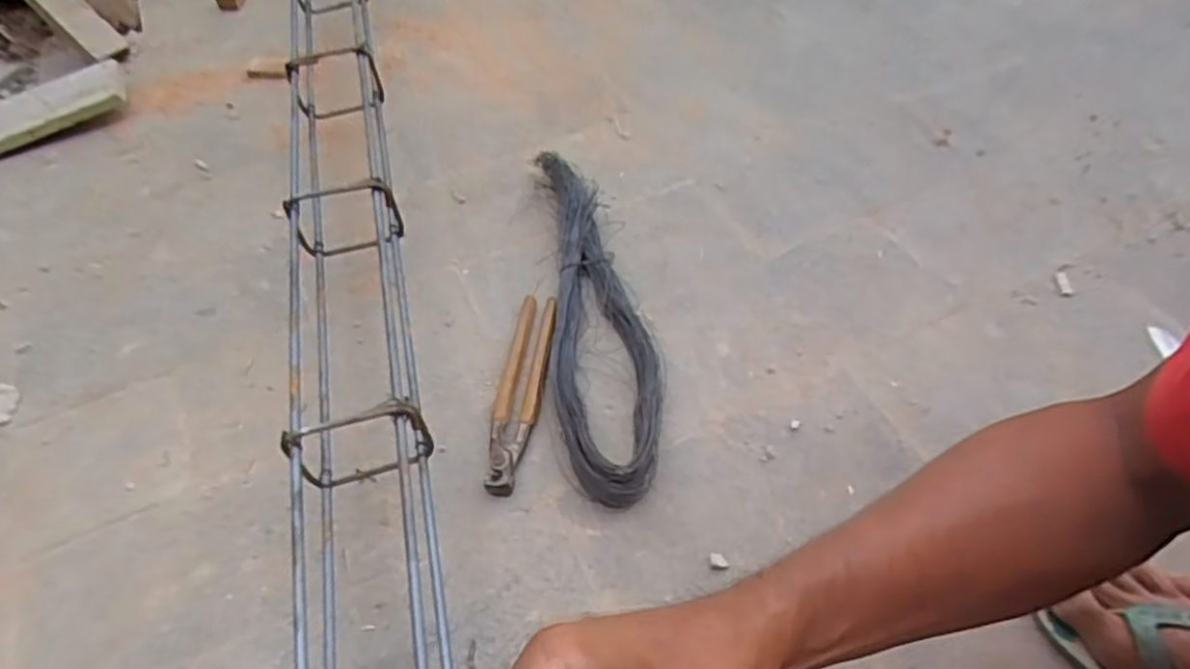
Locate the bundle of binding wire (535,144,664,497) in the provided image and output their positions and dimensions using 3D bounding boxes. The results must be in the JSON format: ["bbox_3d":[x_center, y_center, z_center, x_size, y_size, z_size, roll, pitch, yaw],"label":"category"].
[{"bbox_3d":[0.004,-0.037,0.740,0.105,0.051,0.438,-5,52,0],"label":"bundle of binding wire"}]

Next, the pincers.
[{"bbox_3d":[-0.072,0.053,0.690,0.043,0.025,0.208,5,53,8],"label":"pincers"}]

